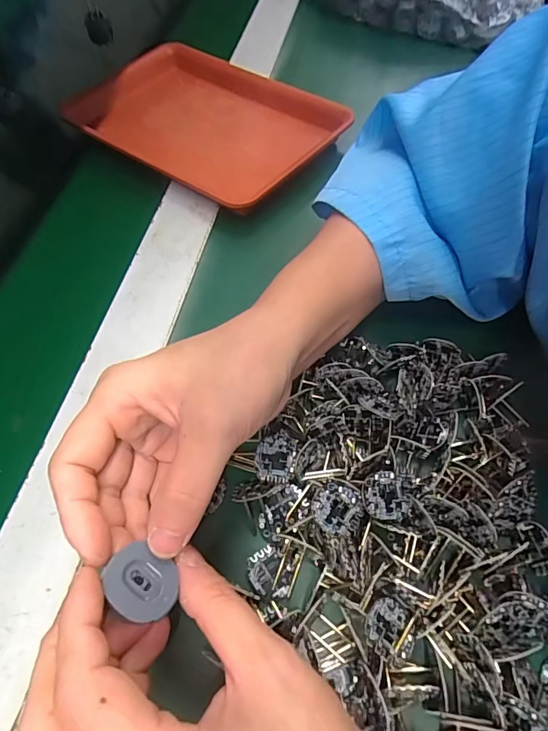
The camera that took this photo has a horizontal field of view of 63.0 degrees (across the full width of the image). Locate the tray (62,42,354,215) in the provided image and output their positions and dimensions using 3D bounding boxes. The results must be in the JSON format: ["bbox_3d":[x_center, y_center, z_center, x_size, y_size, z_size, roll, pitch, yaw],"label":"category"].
[{"bbox_3d":[-0.067,-0.220,0.406,0.248,0.031,0.154,35,66,20],"label":"tray"}]

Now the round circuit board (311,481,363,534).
[{"bbox_3d":[0.031,0.068,0.213,0.023,0.004,0.022,4,66,-10],"label":"round circuit board"}]

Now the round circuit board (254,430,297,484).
[{"bbox_3d":[0.001,0.046,0.229,0.020,0.004,0.025,9,79,-9],"label":"round circuit board"}]

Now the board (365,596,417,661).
[{"bbox_3d":[0.049,0.111,0.189,0.023,0.004,0.023,14,50,-17],"label":"board"}]

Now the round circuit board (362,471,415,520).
[{"bbox_3d":[0.055,0.063,0.216,0.024,0.004,0.022,2,71,-7],"label":"round circuit board"}]

